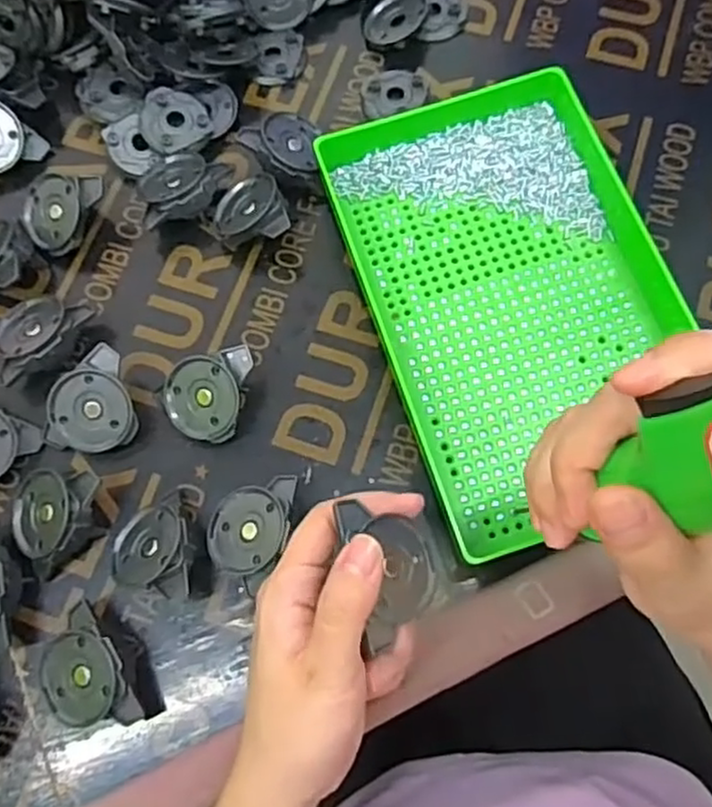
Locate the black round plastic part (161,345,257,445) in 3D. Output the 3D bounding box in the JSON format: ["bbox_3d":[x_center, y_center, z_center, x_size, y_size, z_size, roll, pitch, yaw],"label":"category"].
[{"bbox_3d":[-0.079,-0.008,0.383,0.043,0.019,0.051,16,98,10],"label":"black round plastic part"}]

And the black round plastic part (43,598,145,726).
[{"bbox_3d":[-0.125,0.129,0.339,0.041,0.018,0.057,-46,68,8],"label":"black round plastic part"}]

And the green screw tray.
[{"bbox_3d":[0.088,-0.063,0.394,0.160,0.035,0.252,-18,72,-3],"label":"green screw tray"}]

